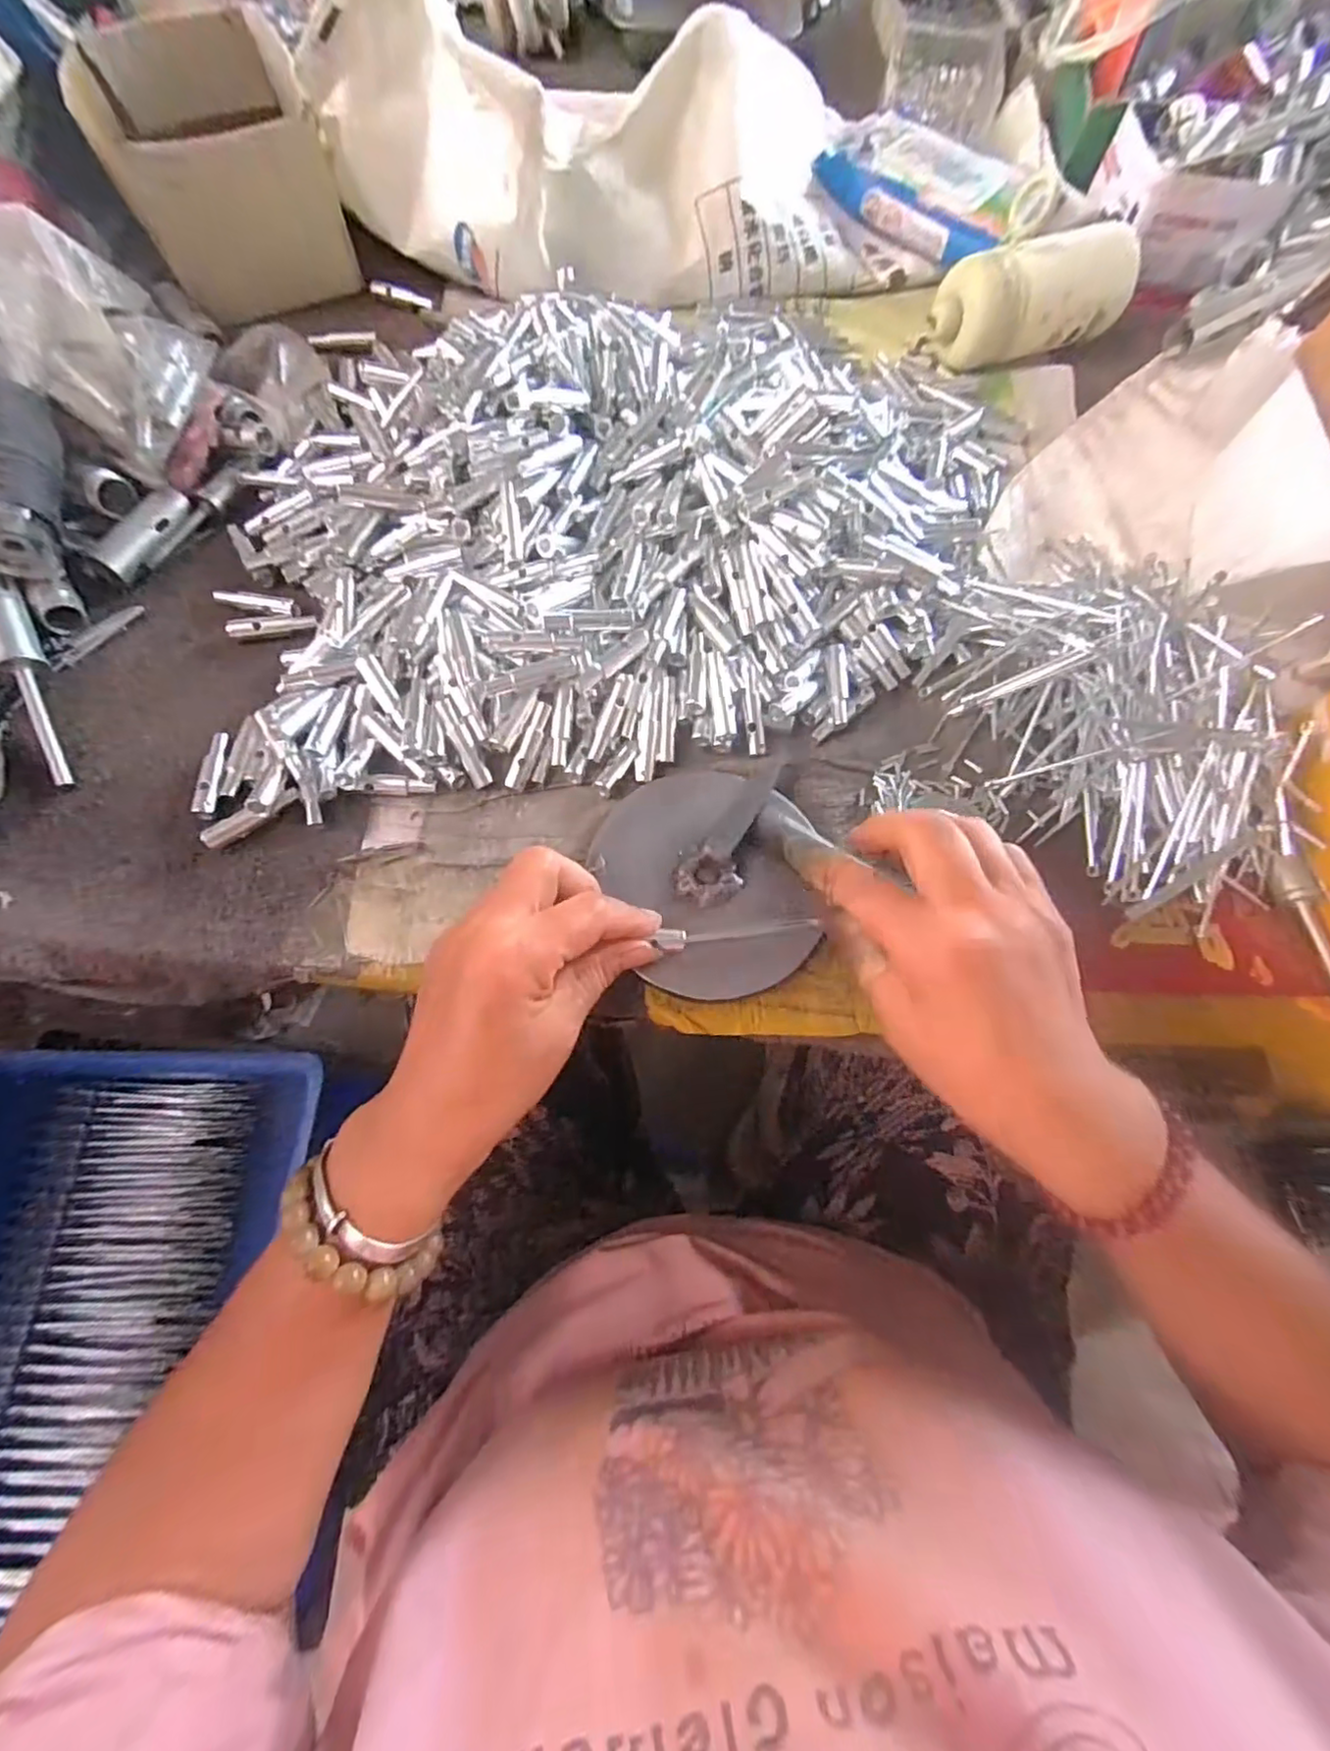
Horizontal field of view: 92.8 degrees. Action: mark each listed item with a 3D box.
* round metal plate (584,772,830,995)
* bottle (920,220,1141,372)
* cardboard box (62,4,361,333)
[{"bbox_3d":[0.022,0.000,0.331,0.112,0.018,0.121,1,71,-2],"label":"round metal plate"},{"bbox_3d":[0.277,-0.438,0.477,0.148,0.063,0.058,-21,73,-9],"label":"bottle"},{"bbox_3d":[-0.332,-0.524,0.465,0.138,0.078,0.172,-23,73,-10],"label":"cardboard box"}]

